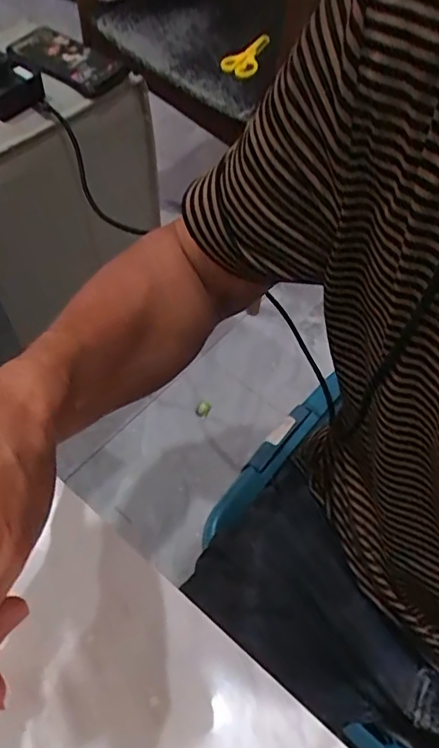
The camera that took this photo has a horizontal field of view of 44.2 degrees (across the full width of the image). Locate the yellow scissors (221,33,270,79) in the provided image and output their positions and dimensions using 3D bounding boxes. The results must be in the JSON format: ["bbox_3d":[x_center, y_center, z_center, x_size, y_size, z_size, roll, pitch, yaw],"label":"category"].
[{"bbox_3d":[0.055,-0.524,0.892,0.051,0.011,0.116,42,69,9],"label":"yellow scissors"}]

